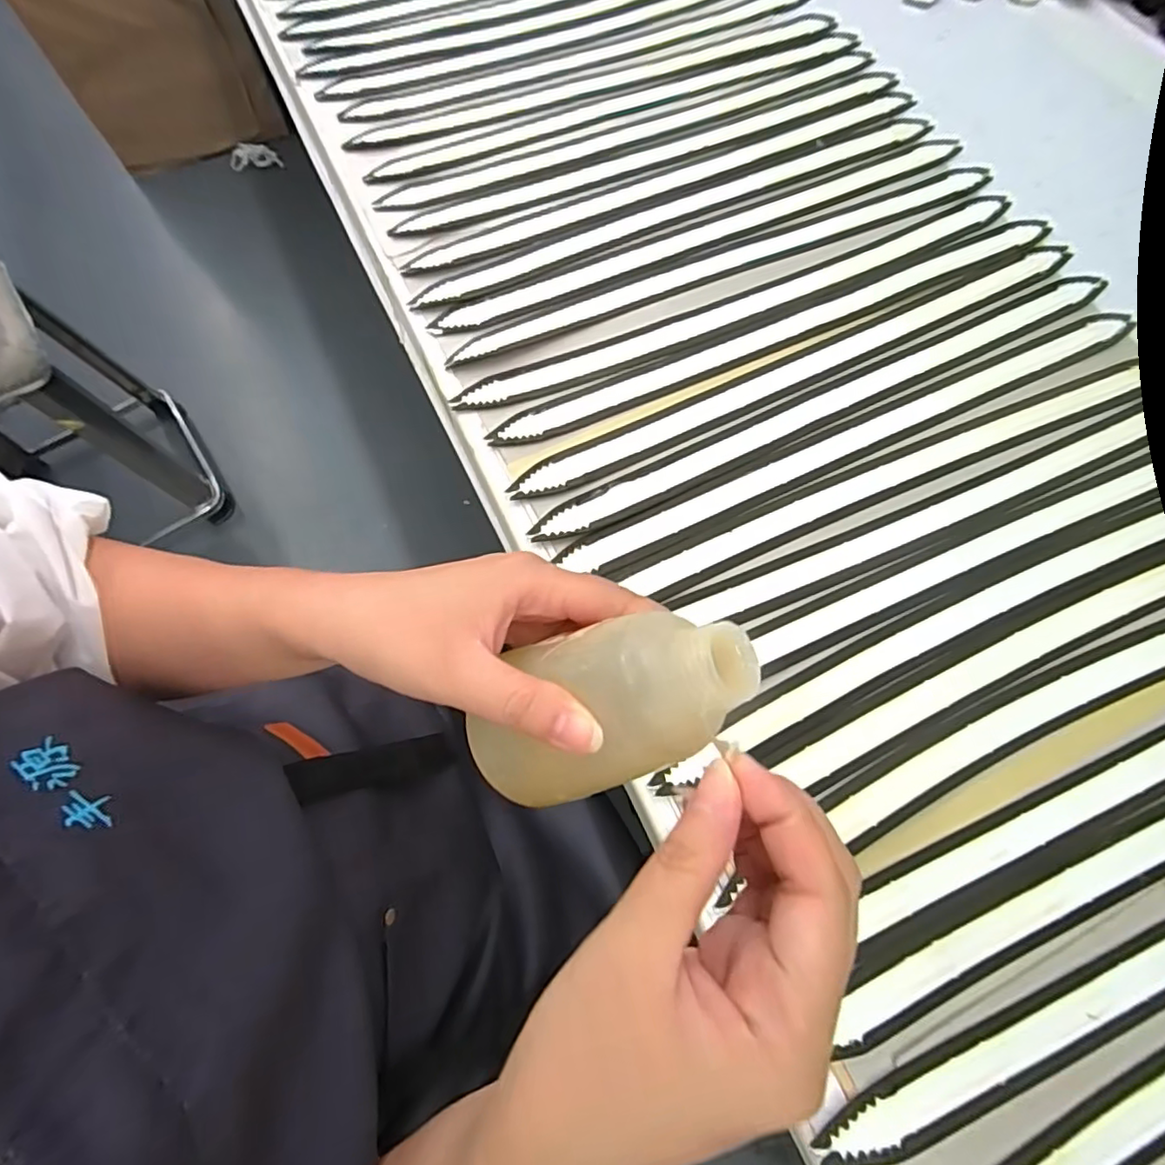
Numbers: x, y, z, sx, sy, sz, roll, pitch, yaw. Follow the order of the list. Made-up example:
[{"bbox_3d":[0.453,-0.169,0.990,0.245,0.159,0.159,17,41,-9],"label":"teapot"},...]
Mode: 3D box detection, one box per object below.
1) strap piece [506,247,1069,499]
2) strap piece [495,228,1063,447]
[{"bbox_3d":[0.188,-0.187,0.518,0.535,0.018,0.039,-25,72,-6],"label":"strap piece"},{"bbox_3d":[0.172,-0.228,0.534,0.531,0.018,0.046,-23,72,-5],"label":"strap piece"}]

